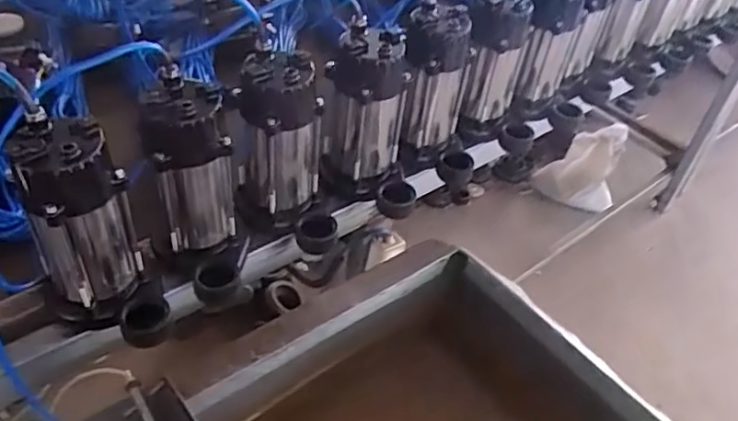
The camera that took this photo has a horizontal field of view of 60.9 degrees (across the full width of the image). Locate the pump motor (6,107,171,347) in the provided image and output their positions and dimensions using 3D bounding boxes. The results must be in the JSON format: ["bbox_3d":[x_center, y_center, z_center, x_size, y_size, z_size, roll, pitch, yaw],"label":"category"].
[{"bbox_3d":[-0.294,0.030,0.669,0.102,0.227,0.142,-20,48,-26],"label":"pump motor"}]

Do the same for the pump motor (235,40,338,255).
[{"bbox_3d":[-0.106,-0.068,0.807,0.123,0.236,0.129,-5,43,-12],"label":"pump motor"}]

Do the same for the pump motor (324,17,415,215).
[{"bbox_3d":[0.007,-0.115,0.863,0.141,0.234,0.111,9,42,3],"label":"pump motor"}]

